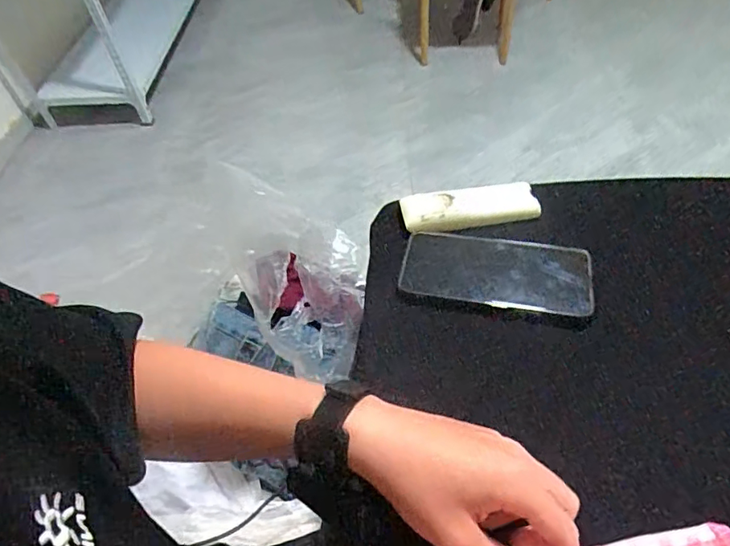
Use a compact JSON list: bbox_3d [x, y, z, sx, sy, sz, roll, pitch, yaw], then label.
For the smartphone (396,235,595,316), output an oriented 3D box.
[{"bbox_3d":[0.116,-0.002,0.460,0.162,0.014,0.073,7,51,10],"label":"smartphone"}]

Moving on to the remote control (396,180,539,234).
[{"bbox_3d":[0.104,-0.067,0.511,0.132,0.019,0.044,-8,50,-3],"label":"remote control"}]

